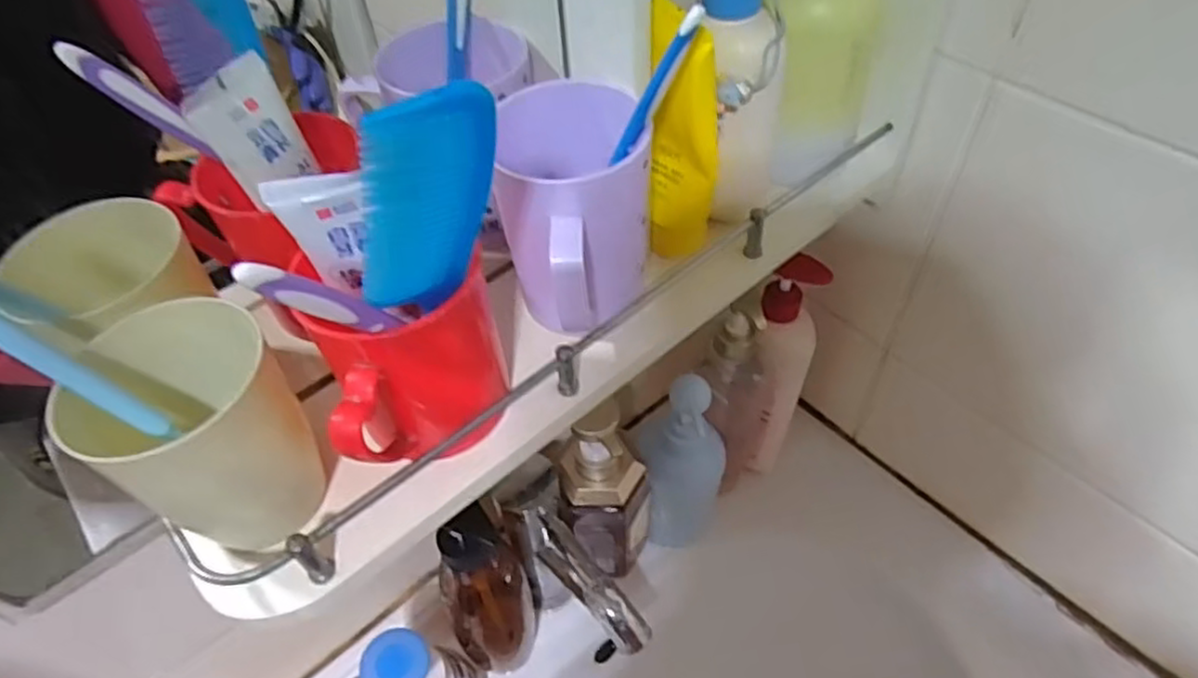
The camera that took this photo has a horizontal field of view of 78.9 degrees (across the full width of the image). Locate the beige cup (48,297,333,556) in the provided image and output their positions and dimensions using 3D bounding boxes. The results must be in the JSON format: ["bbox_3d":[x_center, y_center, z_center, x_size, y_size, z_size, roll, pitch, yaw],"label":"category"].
[{"bbox_3d":[-0.173,0.043,0.324,0.075,0.098,0.071,-2,50,2],"label":"beige cup"}]

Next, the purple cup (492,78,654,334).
[{"bbox_3d":[-0.010,-0.055,0.376,0.073,0.096,0.113,1,50,4],"label":"purple cup"}]

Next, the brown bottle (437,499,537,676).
[{"bbox_3d":[-0.081,0.178,0.521,0.064,0.221,0.060,-18,51,-12],"label":"brown bottle"}]

